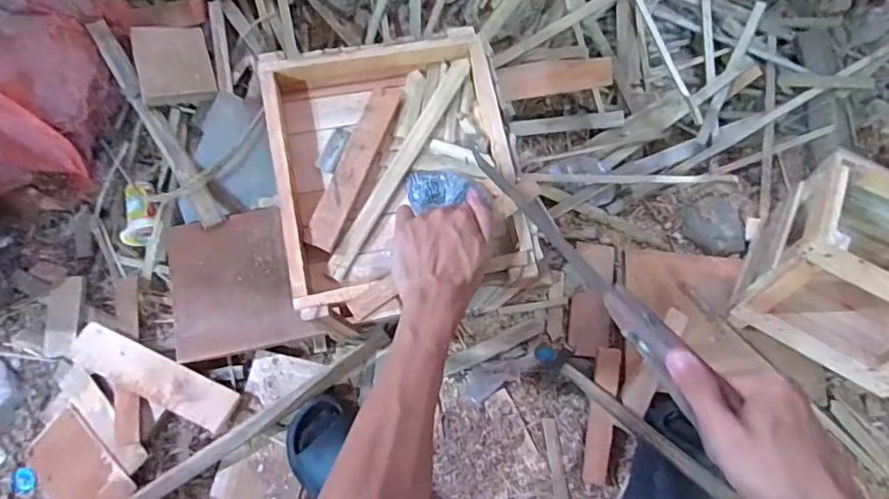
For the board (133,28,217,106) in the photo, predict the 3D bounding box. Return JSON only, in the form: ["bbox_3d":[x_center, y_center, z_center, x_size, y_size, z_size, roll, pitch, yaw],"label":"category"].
[{"bbox_3d":[-0.418,-0.284,0.800,0.106,0.027,0.130,-12,78,-23],"label":"board"}]

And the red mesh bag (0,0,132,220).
[{"bbox_3d":[-0.640,-0.268,0.801,0.225,0.152,0.409,6,79,2],"label":"red mesh bag"}]

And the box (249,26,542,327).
[{"bbox_3d":[-0.047,-0.081,0.519,0.232,0.062,0.274,-12,79,-1],"label":"box"}]

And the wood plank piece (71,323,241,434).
[{"bbox_3d":[-0.407,0.178,0.719,0.240,0.017,0.060,25,77,5],"label":"wood plank piece"}]

